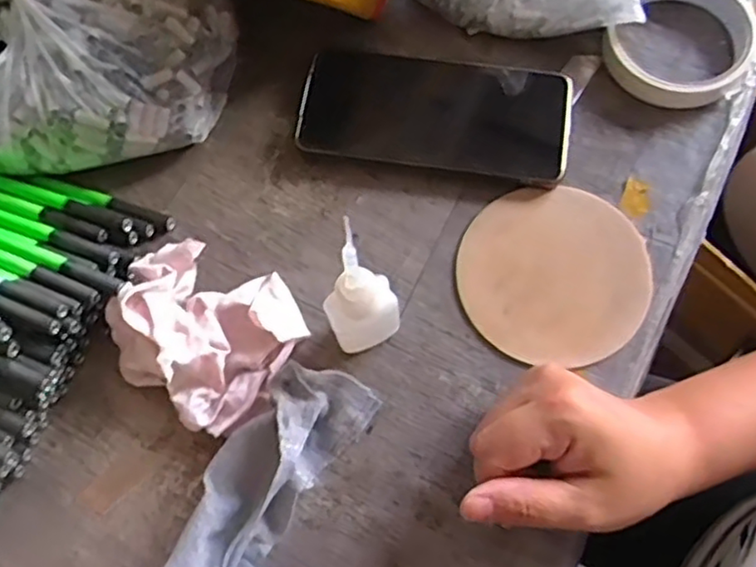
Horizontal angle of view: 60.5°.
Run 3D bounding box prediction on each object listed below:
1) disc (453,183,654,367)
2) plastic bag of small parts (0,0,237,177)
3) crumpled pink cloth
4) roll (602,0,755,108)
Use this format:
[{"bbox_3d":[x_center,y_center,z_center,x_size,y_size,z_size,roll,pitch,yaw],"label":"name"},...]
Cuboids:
[{"bbox_3d":[0.099,-0.006,0.368,0.105,0.011,0.099,-3,72,2],"label":"disc"},{"bbox_3d":[-0.191,-0.140,0.366,0.183,0.124,0.160,25,76,10],"label":"plastic bag of small parts"},{"bbox_3d":[-0.093,0.026,0.350,0.106,0.038,0.088,27,76,11],"label":"crumpled pink cloth"},{"bbox_3d":[0.187,-0.148,0.395,0.080,0.022,0.083,-1,73,3],"label":"roll"}]

